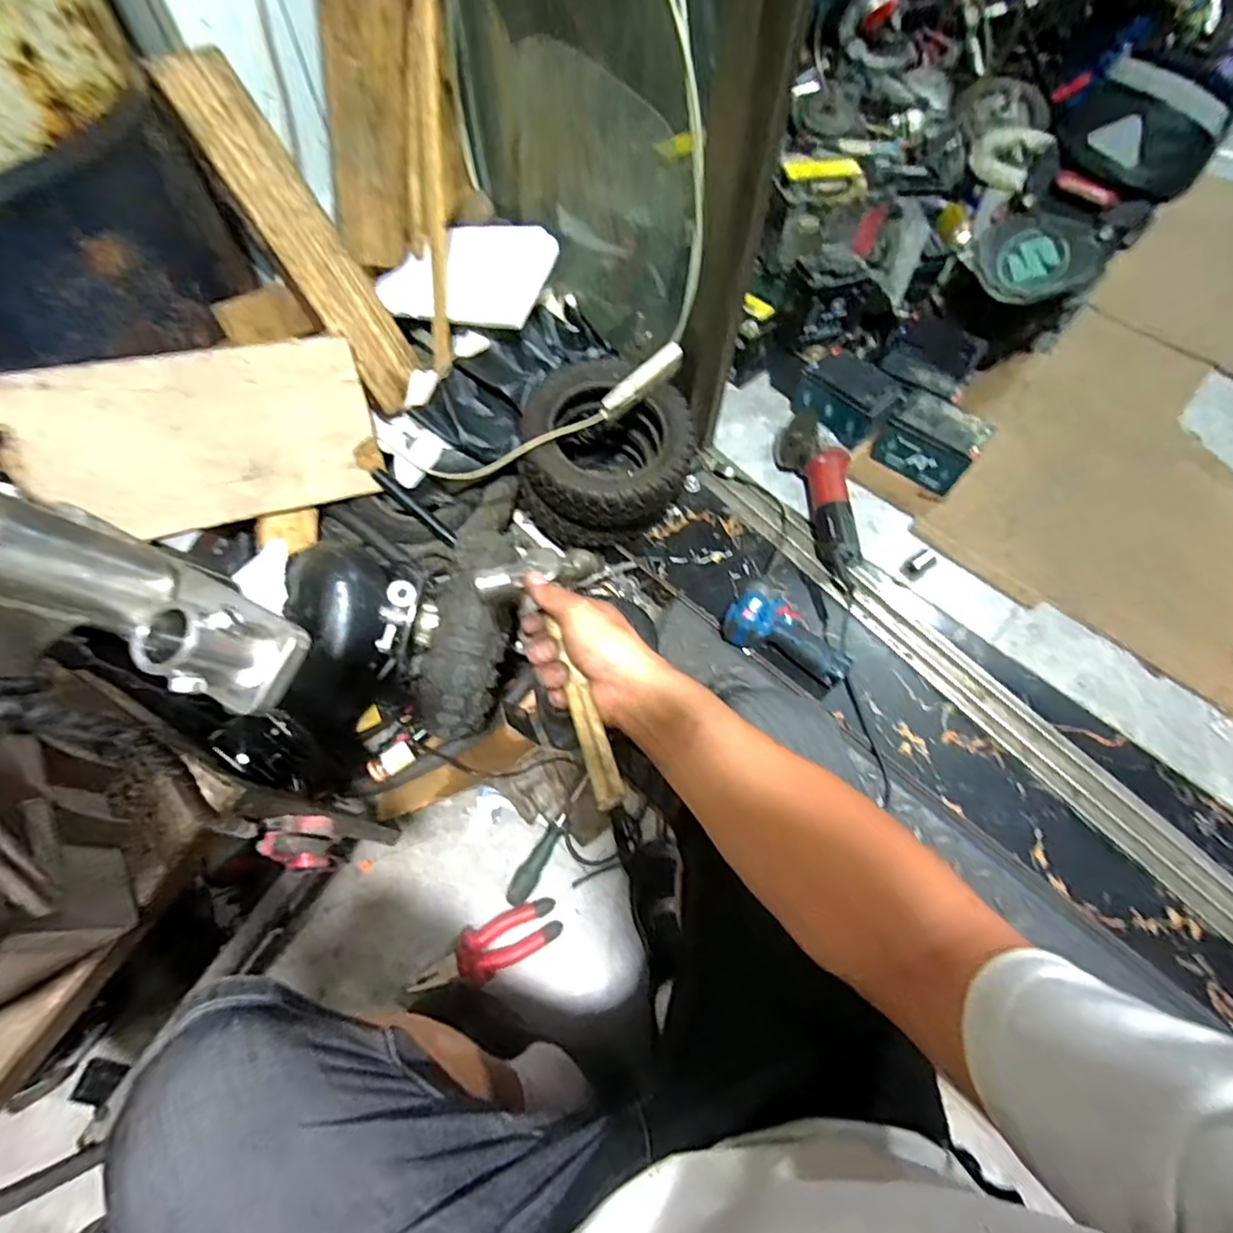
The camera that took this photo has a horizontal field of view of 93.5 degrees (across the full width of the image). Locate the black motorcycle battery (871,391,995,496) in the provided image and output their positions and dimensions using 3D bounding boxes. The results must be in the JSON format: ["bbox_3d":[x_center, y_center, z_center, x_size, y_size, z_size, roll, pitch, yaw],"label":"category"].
[{"bbox_3d":[0.542,-0.304,1.006,0.154,0.087,0.106,37,72,16],"label":"black motorcycle battery"}]

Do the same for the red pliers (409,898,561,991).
[{"bbox_3d":[-0.167,0.432,0.752,0.189,0.028,0.067,-19,67,-7],"label":"red pliers"}]

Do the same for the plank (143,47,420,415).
[{"bbox_3d":[-0.441,-0.536,0.839,0.099,0.028,0.465,-37,115,-14],"label":"plank"}]

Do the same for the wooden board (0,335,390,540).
[{"bbox_3d":[-0.580,-0.247,0.829,0.432,0.230,0.020,-18,32,-20],"label":"wooden board"}]

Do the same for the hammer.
[{"bbox_3d":[-0.040,0.039,0.468,0.106,0.022,0.235,-16,57,-6],"label":"hammer"}]

